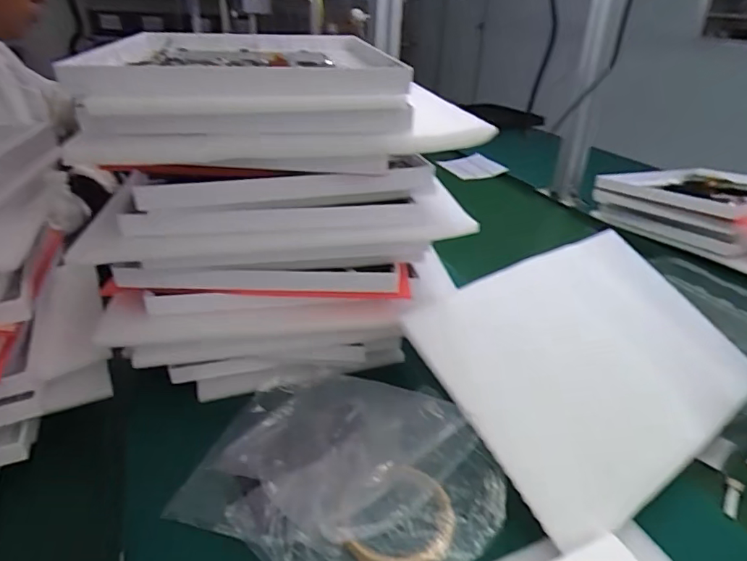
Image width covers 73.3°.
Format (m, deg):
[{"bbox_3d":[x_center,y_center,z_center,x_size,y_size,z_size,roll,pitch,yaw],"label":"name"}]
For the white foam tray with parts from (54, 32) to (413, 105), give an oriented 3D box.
[{"bbox_3d":[-0.114,-0.207,0.491,0.240,0.053,0.327,-2,30,-9],"label":"white foam tray with parts"}]

